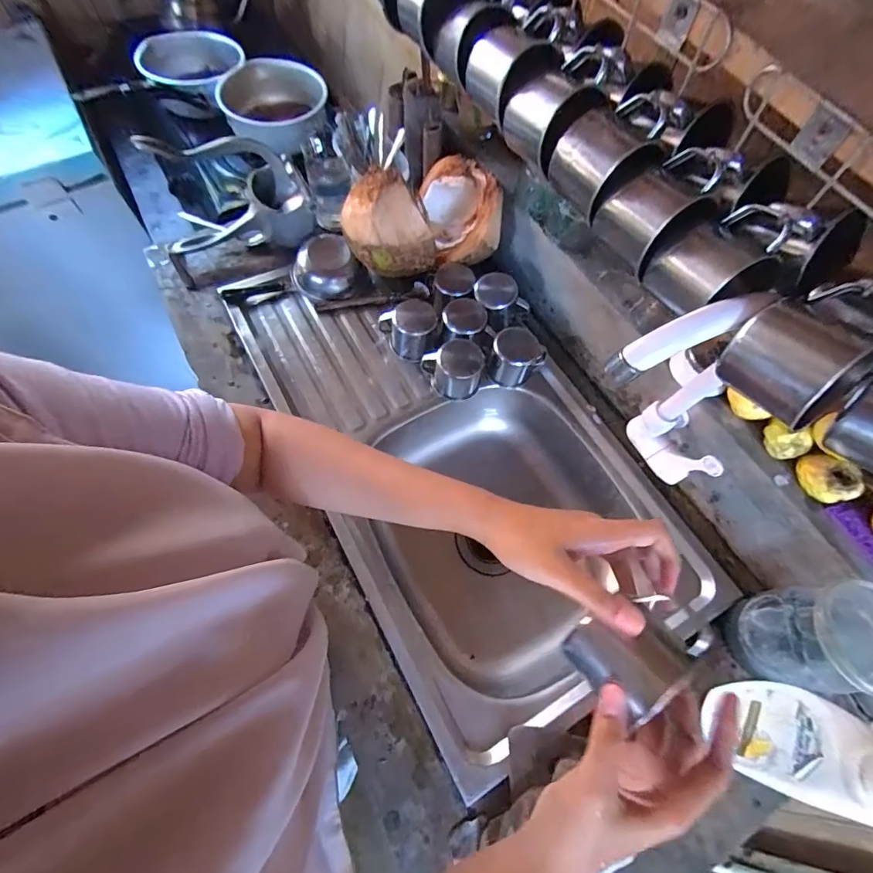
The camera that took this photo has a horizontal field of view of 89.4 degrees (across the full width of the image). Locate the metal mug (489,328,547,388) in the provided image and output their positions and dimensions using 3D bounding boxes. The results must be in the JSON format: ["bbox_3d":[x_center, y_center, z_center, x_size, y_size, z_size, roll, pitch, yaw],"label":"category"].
[{"bbox_3d":[0.115,-0.121,0.652,0.076,0.068,0.065,-40,73,-18],"label":"metal mug"}]

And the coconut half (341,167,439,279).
[{"bbox_3d":[-0.070,-0.304,0.641,0.124,0.122,0.091,-8,67,-6],"label":"coconut half"}]

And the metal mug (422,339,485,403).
[{"bbox_3d":[0.025,-0.095,0.639,0.073,0.077,0.062,-15,67,-9],"label":"metal mug"}]

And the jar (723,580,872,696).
[{"bbox_3d":[0.402,0.205,0.461,0.108,0.138,0.091,-13,67,-8],"label":"jar"}]

